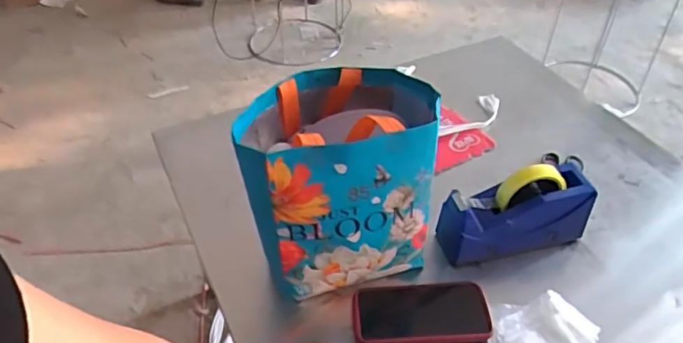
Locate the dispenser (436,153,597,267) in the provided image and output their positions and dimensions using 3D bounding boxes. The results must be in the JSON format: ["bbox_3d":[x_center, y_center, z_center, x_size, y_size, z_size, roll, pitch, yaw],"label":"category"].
[{"bbox_3d":[0.246,0.055,0.780,0.212,0.128,0.076,-13,44,-14],"label":"dispenser"}]

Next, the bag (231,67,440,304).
[{"bbox_3d":[-0.006,0.006,0.722,0.225,0.230,0.182,-8,43,-9],"label":"bag"}]

